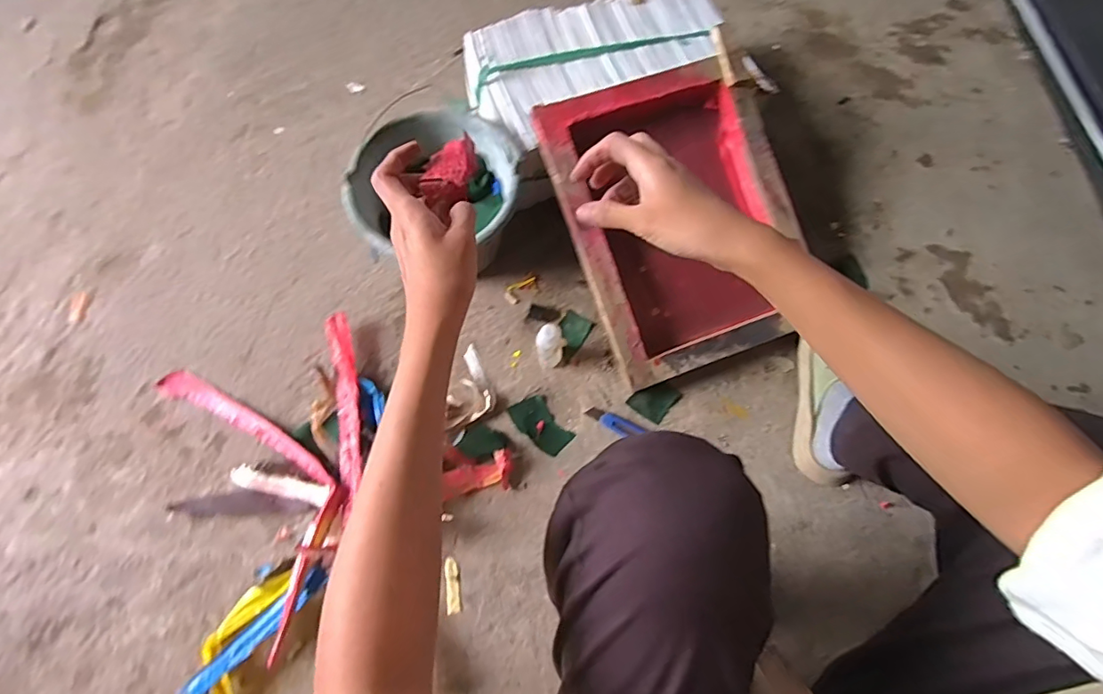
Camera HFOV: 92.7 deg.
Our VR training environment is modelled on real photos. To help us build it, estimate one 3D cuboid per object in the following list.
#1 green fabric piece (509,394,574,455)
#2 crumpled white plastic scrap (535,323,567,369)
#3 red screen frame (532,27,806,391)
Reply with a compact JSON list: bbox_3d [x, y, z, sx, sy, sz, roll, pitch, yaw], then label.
[{"bbox_3d":[-0.015,0.111,0.760,0.052,0.008,0.095,-43,74,-14],"label":"green fabric piece"},{"bbox_3d":[0.001,0.000,0.746,0.041,0.107,0.032,-5,69,-1],"label":"crumpled white plastic scrap"},{"bbox_3d":[0.184,-0.184,0.767,0.309,0.060,0.413,-21,93,-8],"label":"red screen frame"}]

